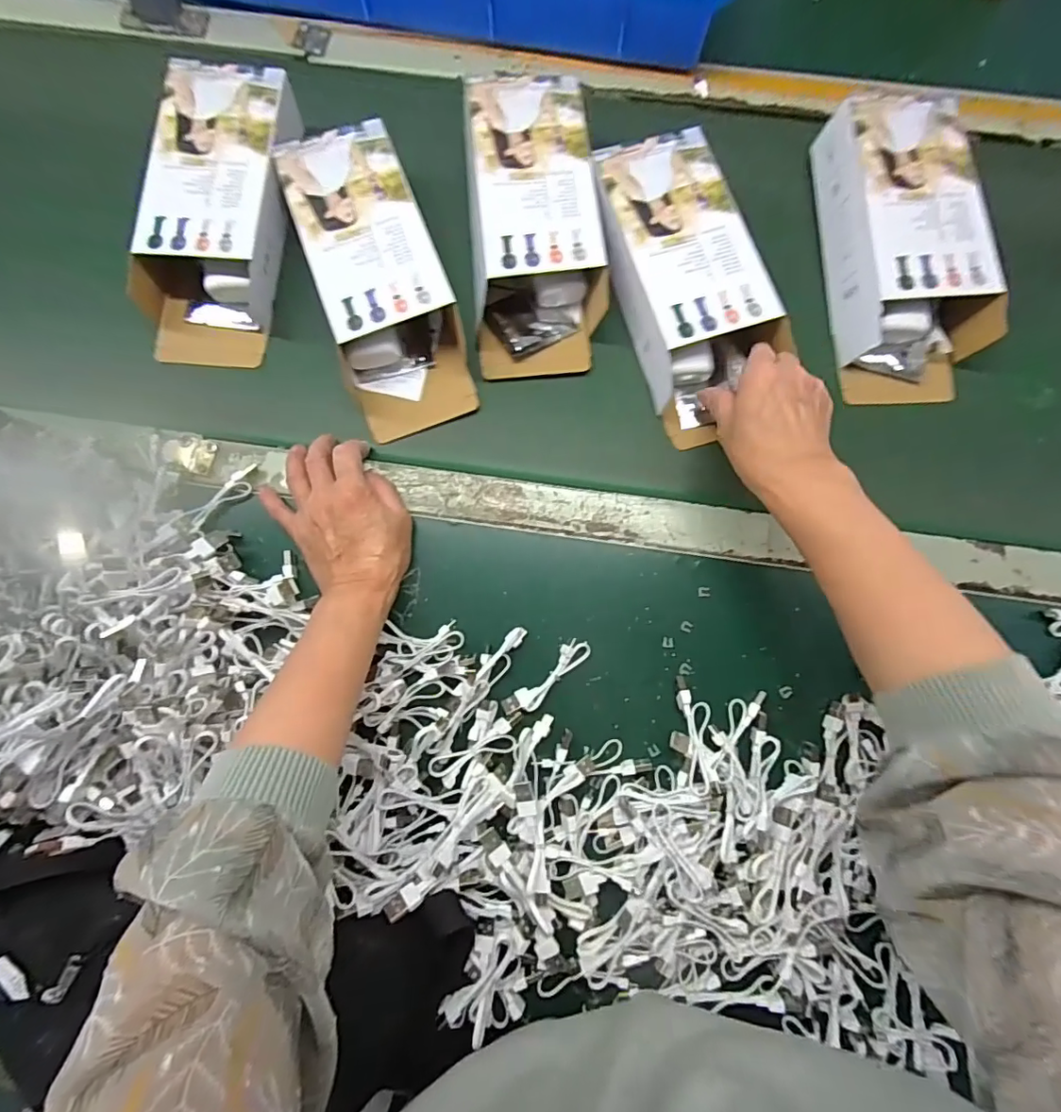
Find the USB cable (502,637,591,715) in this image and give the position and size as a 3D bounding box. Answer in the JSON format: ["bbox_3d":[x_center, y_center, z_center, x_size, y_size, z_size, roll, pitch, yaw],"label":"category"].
[{"bbox_3d":[0.013,0.092,0.400,0.077,0.012,0.020,-42,81,-4],"label":"USB cable"}]

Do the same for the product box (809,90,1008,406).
[{"bbox_3d":[0.318,-0.262,0.455,0.112,0.055,0.260,-2,81,2],"label":"product box"}]

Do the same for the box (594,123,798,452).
[{"bbox_3d":[0.131,-0.226,0.447,0.109,0.053,0.245,-18,80,0],"label":"box"}]

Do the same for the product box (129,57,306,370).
[{"bbox_3d":[-0.272,-0.294,0.460,0.112,0.053,0.257,7,81,4],"label":"product box"}]

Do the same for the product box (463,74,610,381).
[{"bbox_3d":[0.003,-0.287,0.460,0.109,0.057,0.252,-6,80,2],"label":"product box"}]

